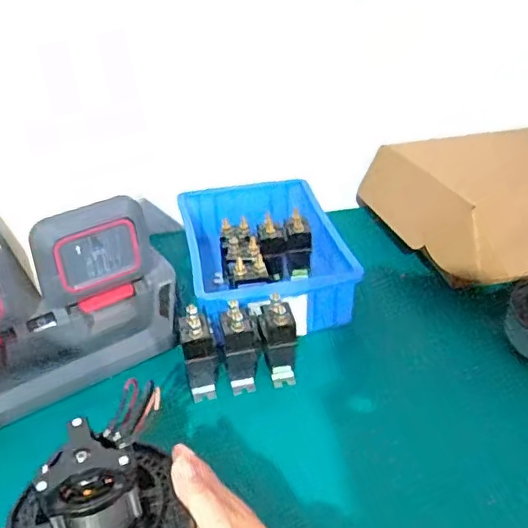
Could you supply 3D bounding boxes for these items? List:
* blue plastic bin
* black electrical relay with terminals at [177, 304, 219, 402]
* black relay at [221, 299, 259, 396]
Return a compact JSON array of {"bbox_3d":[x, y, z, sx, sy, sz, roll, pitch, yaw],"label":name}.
[{"bbox_3d":[-0.001,-0.010,0.683,0.176,0.082,0.252,-8,33,-8],"label":"blue plastic bin"},{"bbox_3d":[-0.062,0.086,0.546,0.032,0.093,0.031,-8,33,-8],"label":"black electrical relay with terminals"},{"bbox_3d":[-0.023,0.080,0.553,0.032,0.082,0.040,-4,33,-2],"label":"black relay"}]

